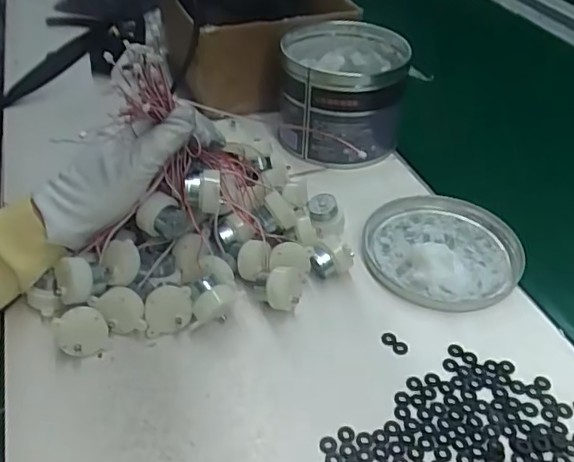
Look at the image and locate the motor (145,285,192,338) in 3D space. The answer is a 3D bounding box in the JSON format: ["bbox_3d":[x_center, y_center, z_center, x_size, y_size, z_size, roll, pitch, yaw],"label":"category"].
[{"bbox_3d":[-0.086,0.057,0.413,0.033,0.035,0.018,-9,9,-9],"label":"motor"}]

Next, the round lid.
[{"bbox_3d":[0.132,0.013,0.483,0.128,0.015,0.131,1,41,-1],"label":"round lid"}]

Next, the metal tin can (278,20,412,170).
[{"bbox_3d":[0.058,-0.146,0.599,0.122,0.104,0.134,3,41,1],"label":"metal tin can"}]

